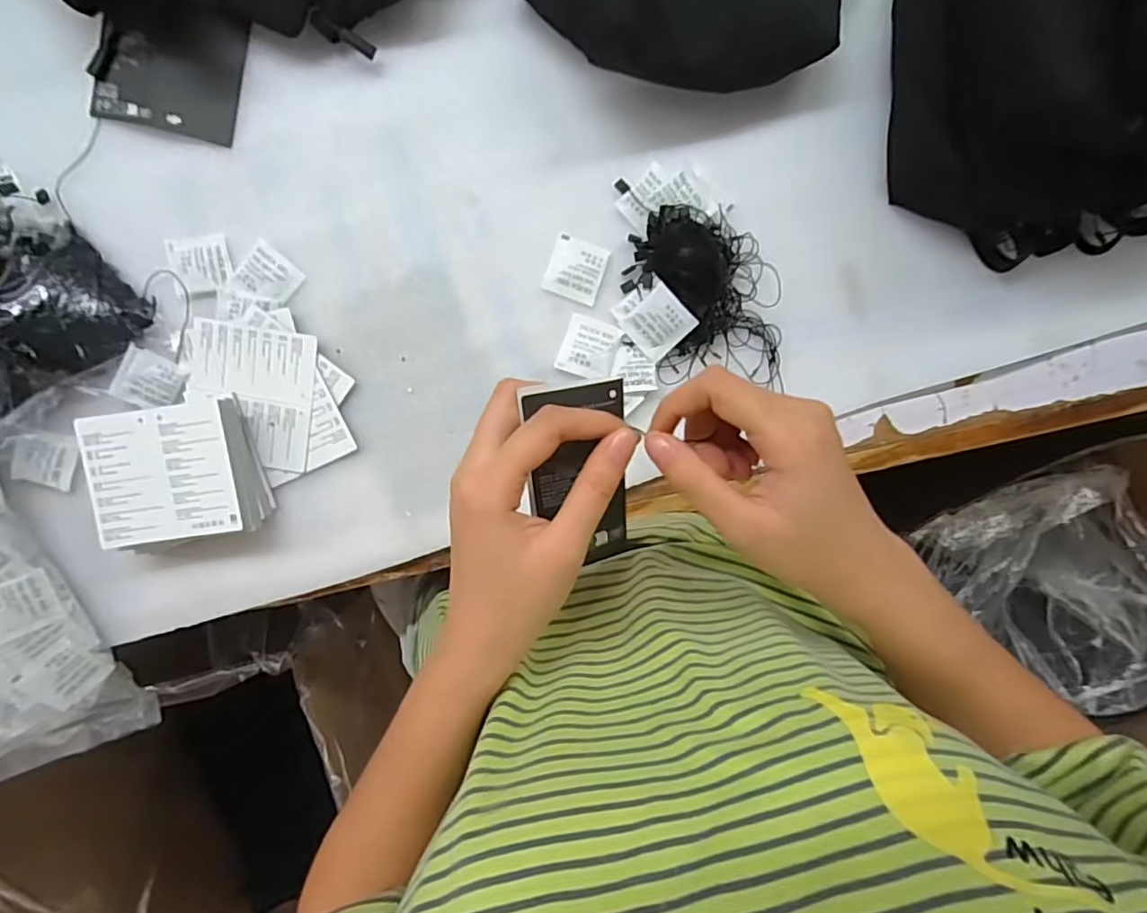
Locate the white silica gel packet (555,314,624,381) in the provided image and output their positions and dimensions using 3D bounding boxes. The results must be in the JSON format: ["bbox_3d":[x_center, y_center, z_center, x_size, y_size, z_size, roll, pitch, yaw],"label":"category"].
[{"bbox_3d":[0.012,-0.079,0.408,0.040,0.004,0.041,18,87,5],"label":"white silica gel packet"}]

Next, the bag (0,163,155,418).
[{"bbox_3d":[-0.384,-0.121,0.374,0.120,0.052,0.153,-32,95,2],"label":"bag"}]

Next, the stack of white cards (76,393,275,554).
[{"bbox_3d":[-0.278,0.013,0.395,0.102,0.036,0.096,-12,95,0],"label":"stack of white cards"}]

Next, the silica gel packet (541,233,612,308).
[{"bbox_3d":[0.002,-0.135,0.406,0.040,0.004,0.043,18,95,-3],"label":"silica gel packet"}]

